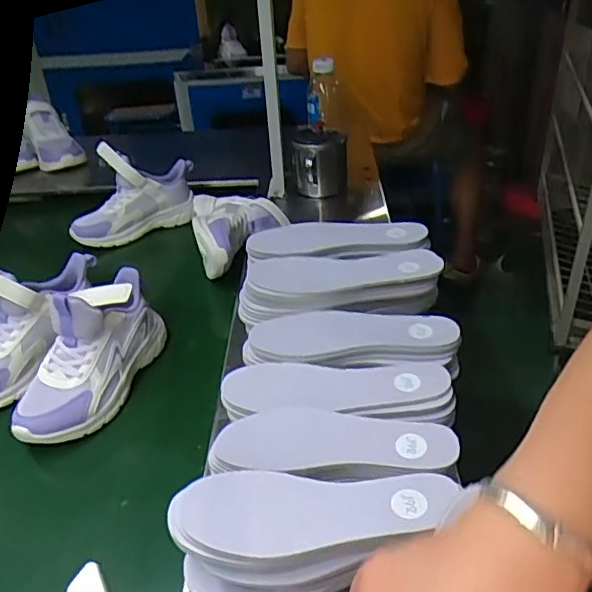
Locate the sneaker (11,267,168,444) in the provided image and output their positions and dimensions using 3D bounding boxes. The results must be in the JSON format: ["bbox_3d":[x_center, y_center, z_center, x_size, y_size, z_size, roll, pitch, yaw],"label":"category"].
[{"bbox_3d":[-0.228,0.058,0.667,0.082,0.123,0.229,18,42,21],"label":"sneaker"}]

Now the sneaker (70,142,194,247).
[{"bbox_3d":[-0.295,-0.188,1.056,0.235,0.144,0.095,-16,42,-19],"label":"sneaker"}]

